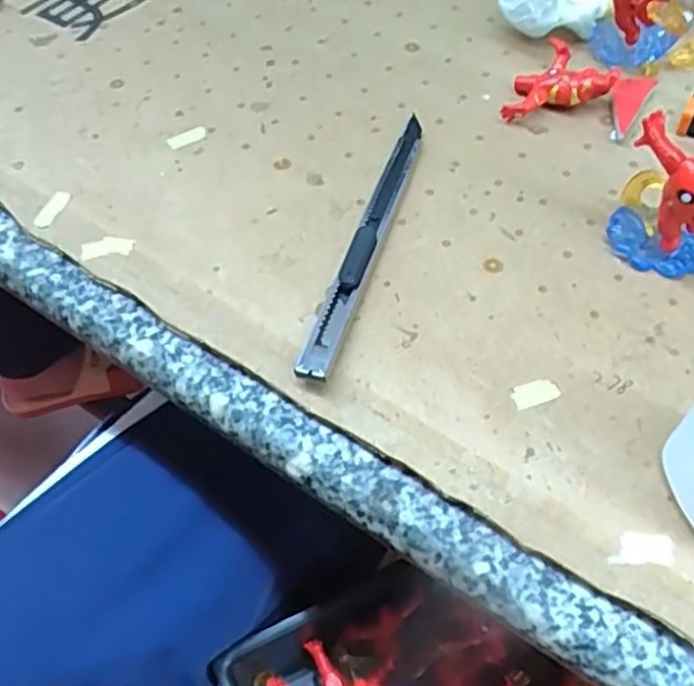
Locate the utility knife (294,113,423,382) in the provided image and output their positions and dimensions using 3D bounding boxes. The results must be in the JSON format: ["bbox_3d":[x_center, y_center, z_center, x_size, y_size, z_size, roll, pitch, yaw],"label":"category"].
[{"bbox_3d":[0.009,-0.042,0.266,0.011,0.012,0.136,15,58,12],"label":"utility knife"}]

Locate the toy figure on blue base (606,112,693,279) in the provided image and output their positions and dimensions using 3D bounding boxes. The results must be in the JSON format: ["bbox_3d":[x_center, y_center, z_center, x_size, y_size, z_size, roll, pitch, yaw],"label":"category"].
[{"bbox_3d":[0.119,-0.047,0.239,0.051,0.051,0.027,30,62,21],"label":"toy figure on blue base"}]

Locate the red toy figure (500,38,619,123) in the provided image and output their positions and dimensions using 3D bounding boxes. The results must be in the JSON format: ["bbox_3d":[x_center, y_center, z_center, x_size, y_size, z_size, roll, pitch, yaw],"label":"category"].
[{"bbox_3d":[0.087,-0.115,0.310,0.049,0.015,0.031,-13,56,-6],"label":"red toy figure"}]

